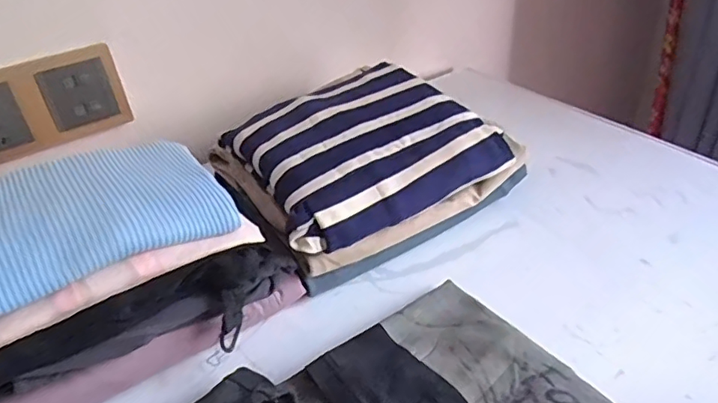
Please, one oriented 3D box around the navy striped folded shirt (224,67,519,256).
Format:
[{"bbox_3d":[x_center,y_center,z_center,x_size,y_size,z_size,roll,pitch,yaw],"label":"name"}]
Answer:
[{"bbox_3d":[0.001,-0.055,0.534,0.226,0.047,0.195,-23,40,-25],"label":"navy striped folded shirt"}]

